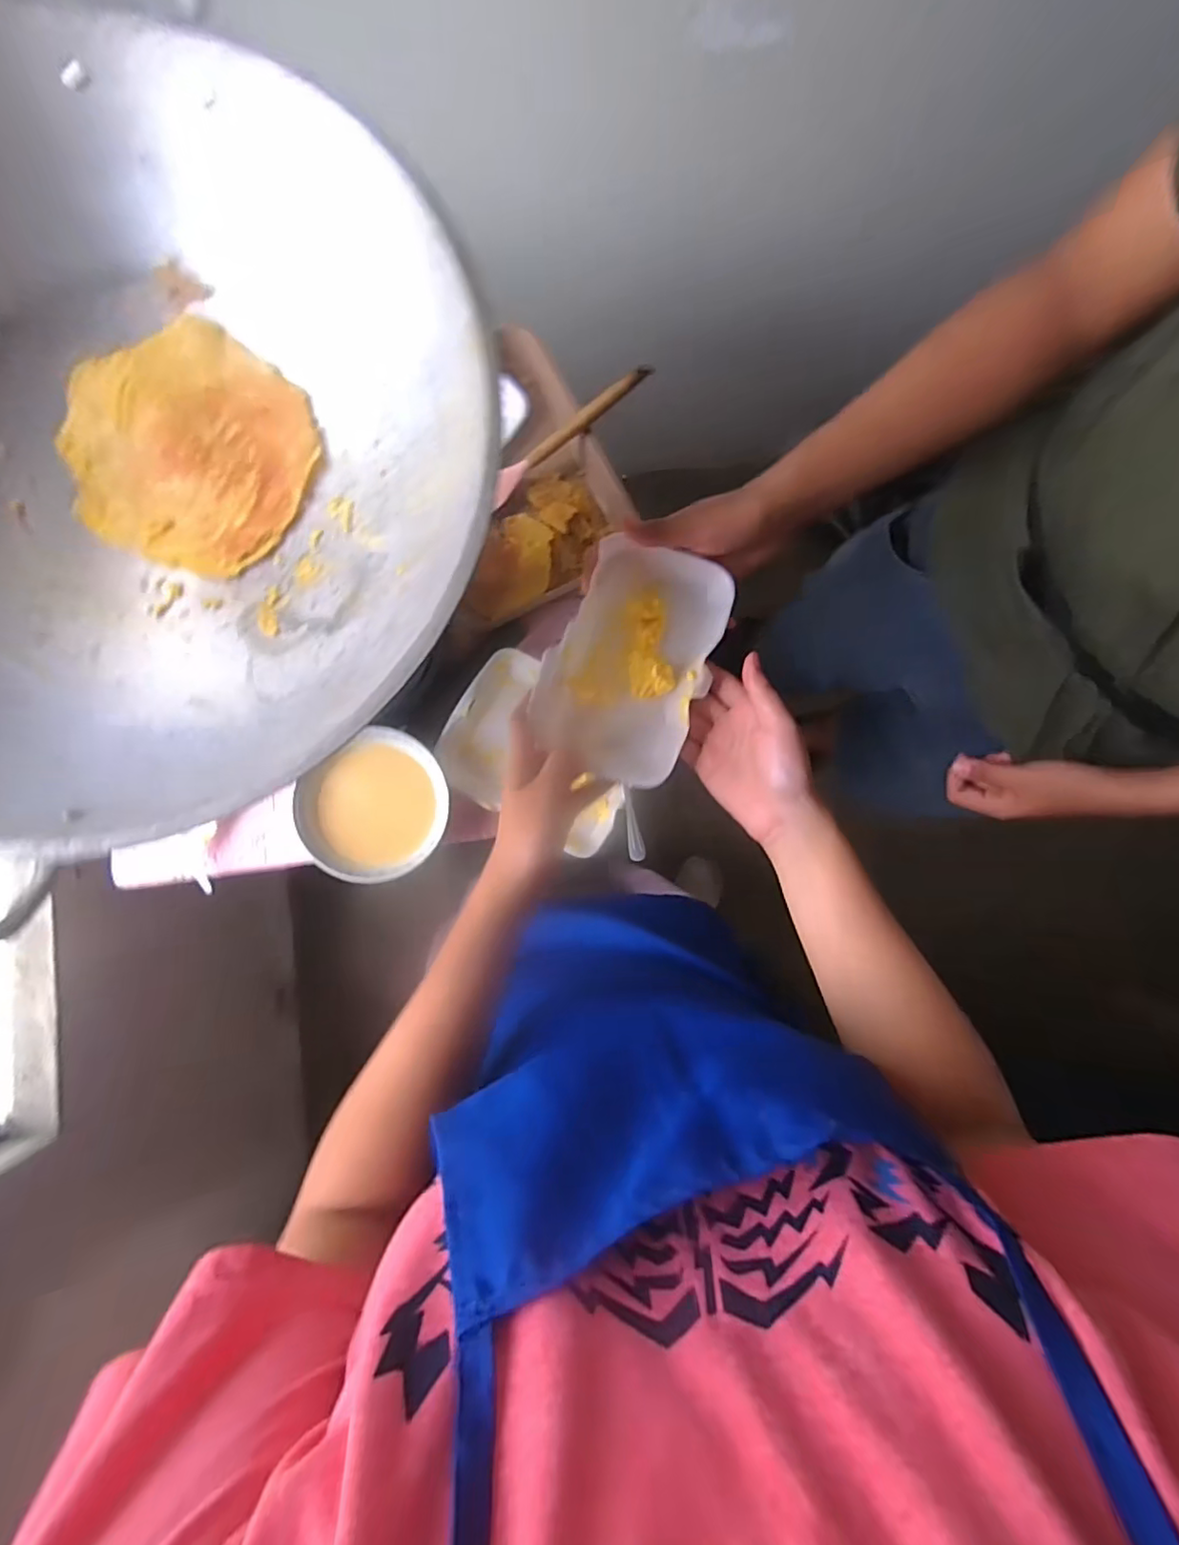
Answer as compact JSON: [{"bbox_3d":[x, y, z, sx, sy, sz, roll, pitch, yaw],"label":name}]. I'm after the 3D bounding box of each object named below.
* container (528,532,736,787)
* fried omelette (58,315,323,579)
[{"bbox_3d":[0.031,-0.084,0.455,0.114,0.029,0.167,21,84,0],"label":"container"},{"bbox_3d":[-0.278,-0.225,0.415,0.160,0.019,0.157,0,84,-3],"label":"fried omelette"}]

